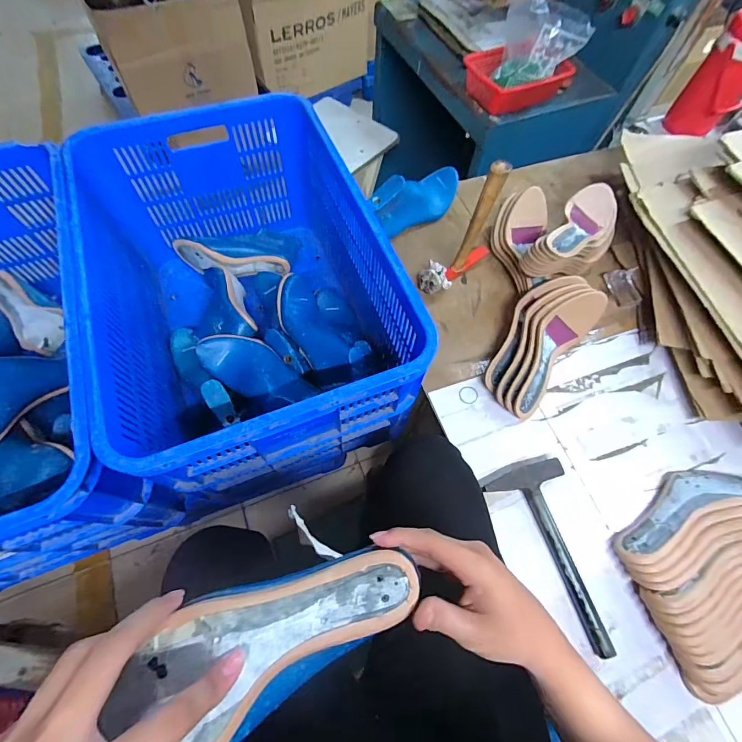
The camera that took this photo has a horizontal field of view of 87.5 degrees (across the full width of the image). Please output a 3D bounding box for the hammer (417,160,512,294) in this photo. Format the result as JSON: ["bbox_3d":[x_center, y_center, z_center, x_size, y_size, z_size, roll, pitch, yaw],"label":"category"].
[{"bbox_3d":[0.159,-0.233,0.627,0.154,0.228,0.048,-39,73,-20],"label":"hammer"}]

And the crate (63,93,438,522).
[{"bbox_3d":[-0.216,-0.143,0.693,0.408,0.303,0.607,-20,67,-12],"label":"crate"}]

